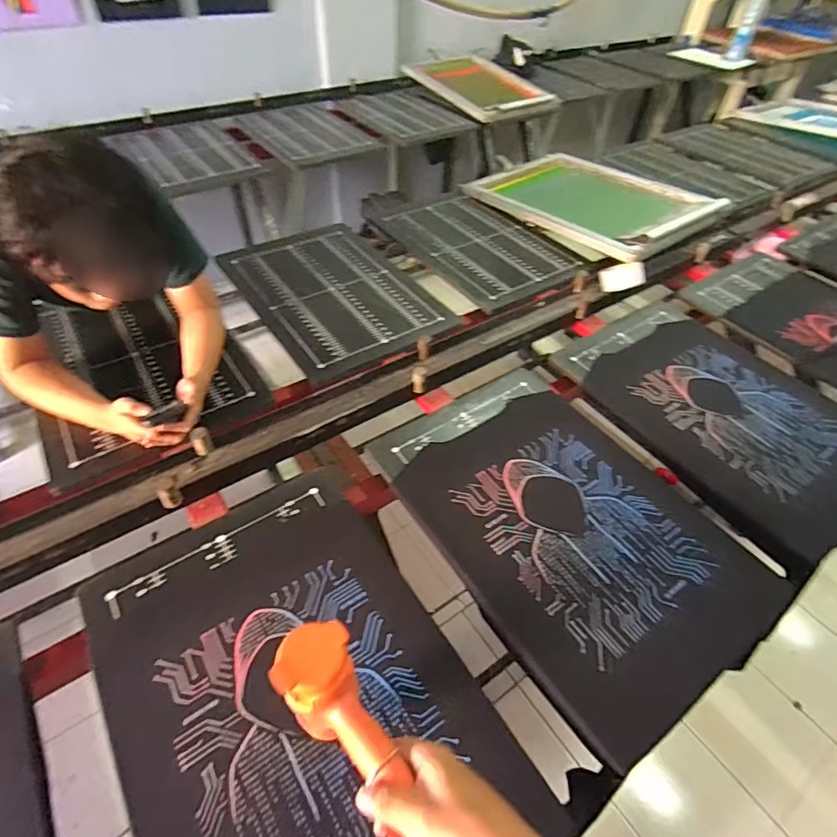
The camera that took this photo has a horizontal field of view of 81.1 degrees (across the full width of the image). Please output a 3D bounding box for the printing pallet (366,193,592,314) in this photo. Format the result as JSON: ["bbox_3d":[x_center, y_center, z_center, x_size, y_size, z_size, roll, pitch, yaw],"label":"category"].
[{"bbox_3d":[0.174,-0.525,1.446,0.372,0.031,0.625,-25,52,-20],"label":"printing pallet"}]

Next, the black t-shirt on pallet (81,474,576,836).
[{"bbox_3d":[-0.155,0.356,0.633,0.405,0.047,0.599,-25,54,-23],"label":"black t-shirt on pallet"}]

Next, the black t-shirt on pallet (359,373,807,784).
[{"bbox_3d":[0.235,0.167,0.827,0.411,0.053,0.603,-25,53,-23],"label":"black t-shirt on pallet"}]

